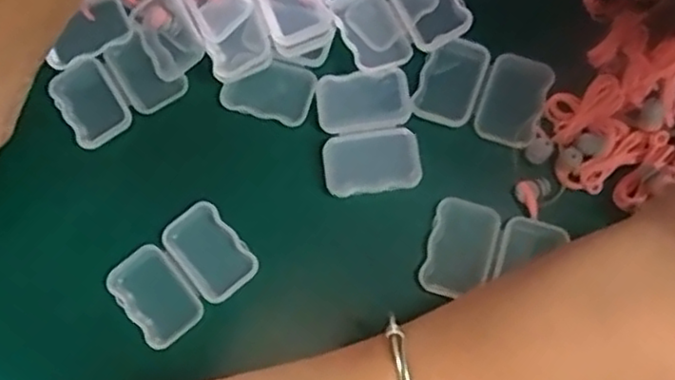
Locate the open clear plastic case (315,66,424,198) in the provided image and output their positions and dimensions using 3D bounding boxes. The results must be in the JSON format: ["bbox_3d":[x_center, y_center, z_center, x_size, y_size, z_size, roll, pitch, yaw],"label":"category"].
[{"bbox_3d":[0.018,-0.036,0.401,0.055,0.007,0.075,-7,75,2],"label":"open clear plastic case"}]

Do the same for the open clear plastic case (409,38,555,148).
[{"bbox_3d":[0.089,-0.062,0.415,0.073,0.019,0.066,25,78,9],"label":"open clear plastic case"}]

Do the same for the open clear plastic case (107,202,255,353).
[{"bbox_3d":[-0.091,0.049,0.393,0.075,0.012,0.056,-39,77,-7],"label":"open clear plastic case"}]

